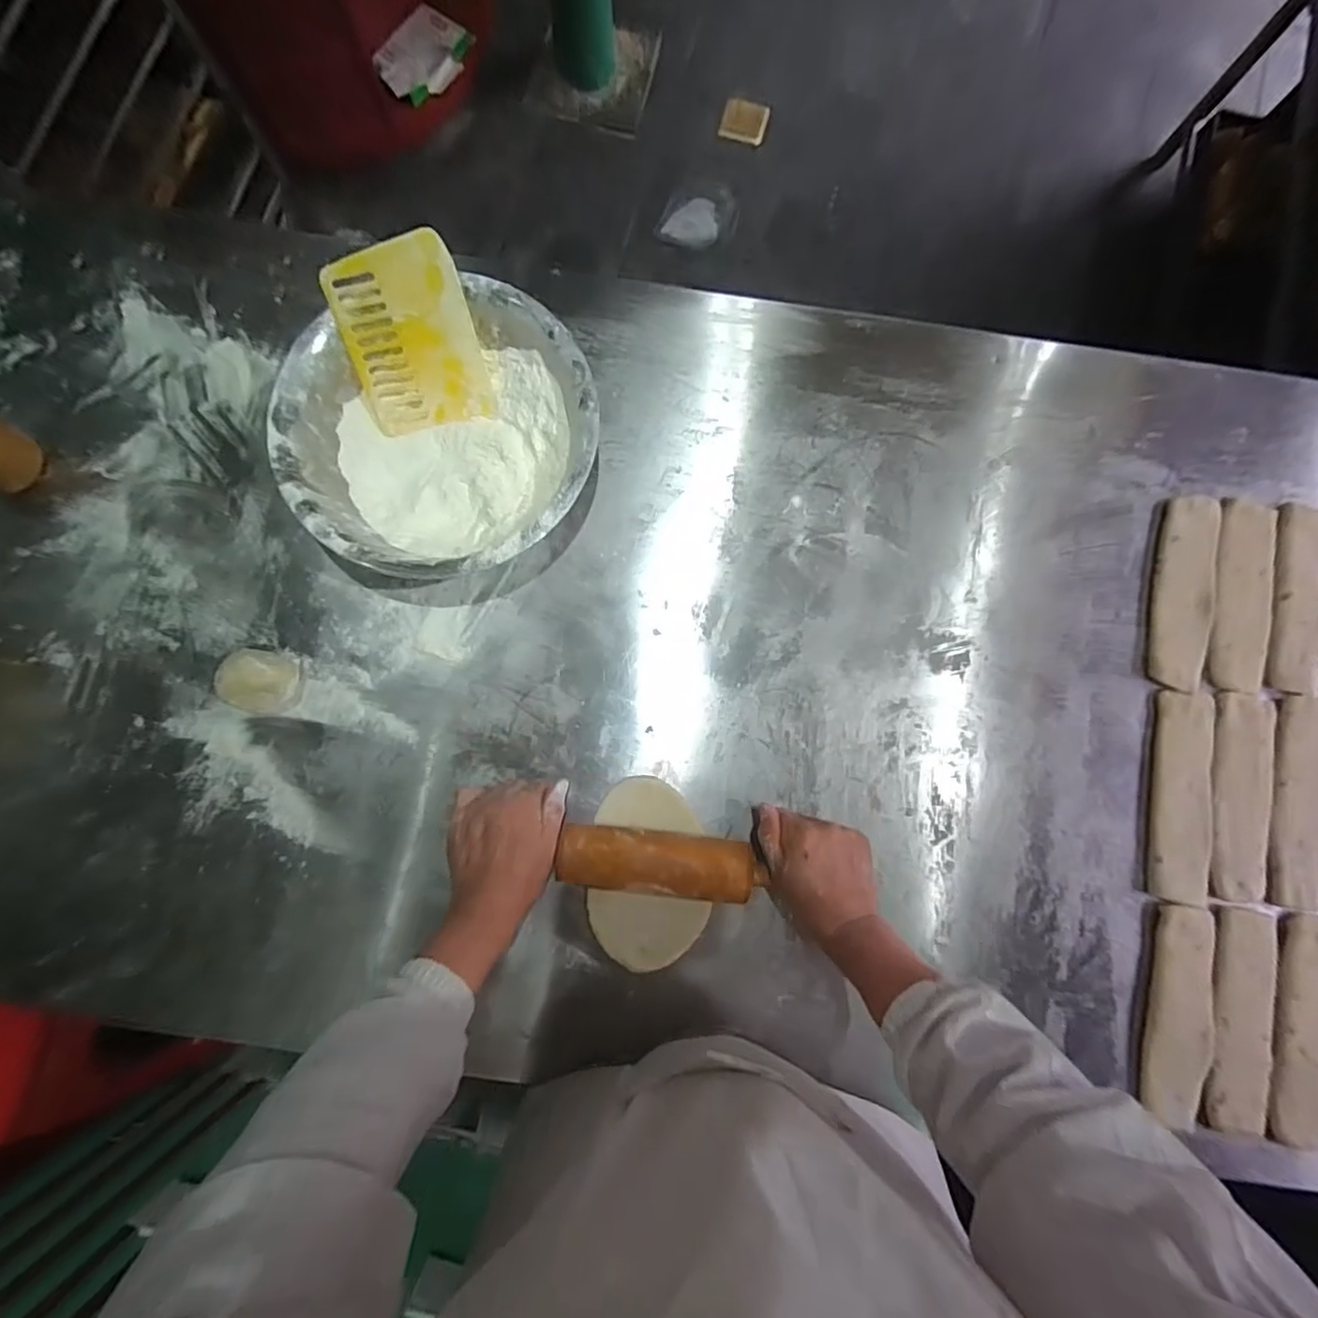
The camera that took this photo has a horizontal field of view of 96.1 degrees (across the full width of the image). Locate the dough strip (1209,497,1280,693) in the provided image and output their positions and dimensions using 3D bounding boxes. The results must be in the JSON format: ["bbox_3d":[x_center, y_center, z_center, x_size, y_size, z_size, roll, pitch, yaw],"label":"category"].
[{"bbox_3d":[0.597,-0.065,0.603,0.059,0.010,0.196,9,82,0],"label":"dough strip"}]

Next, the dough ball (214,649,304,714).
[{"bbox_3d":[-0.371,0.020,0.547,0.061,0.049,0.056,0,82,-1],"label":"dough ball"}]

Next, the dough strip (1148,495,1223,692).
[{"bbox_3d":[0.537,-0.069,0.603,0.062,0.010,0.200,12,82,0],"label":"dough strip"}]

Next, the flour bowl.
[{"bbox_3d":[-0.195,-0.197,0.565,0.271,0.087,0.254,0,82,-1],"label":"flour bowl"}]

